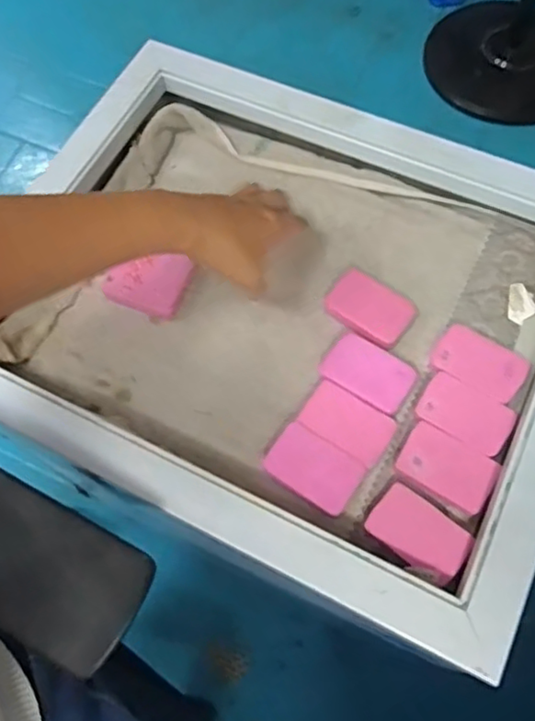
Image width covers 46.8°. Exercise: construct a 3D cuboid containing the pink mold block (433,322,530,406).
[{"bbox_3d":[0.176,0.002,0.511,0.072,0.009,0.050,33,71,15],"label":"pink mold block"}]

